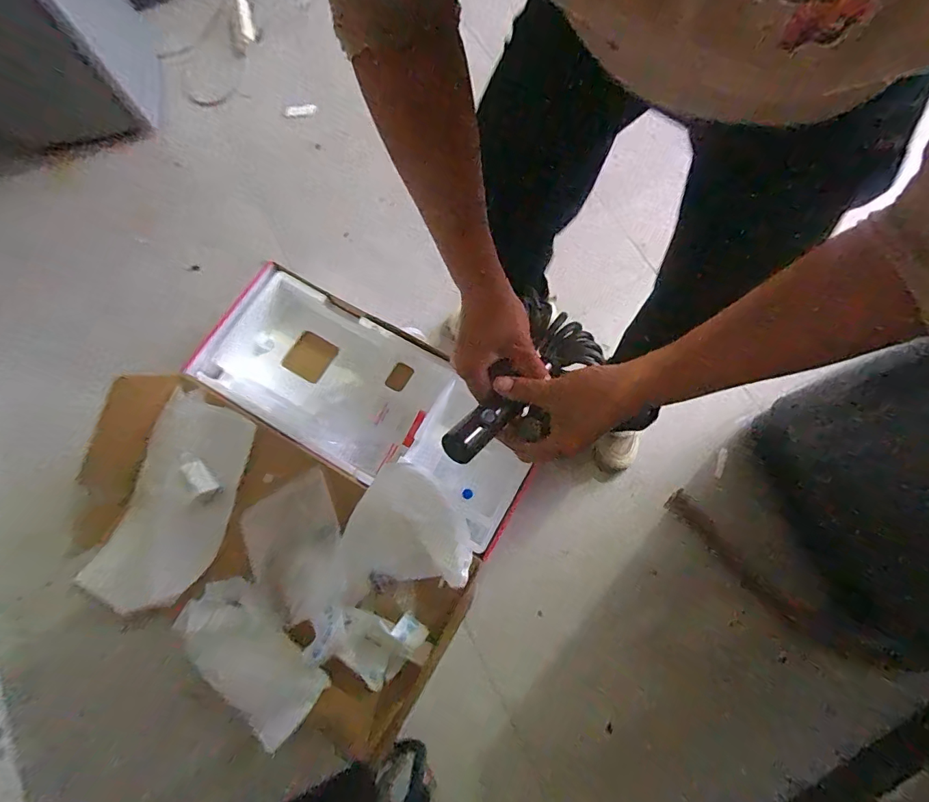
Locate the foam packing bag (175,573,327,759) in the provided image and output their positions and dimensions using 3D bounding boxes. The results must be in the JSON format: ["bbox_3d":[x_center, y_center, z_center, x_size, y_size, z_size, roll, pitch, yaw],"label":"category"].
[{"bbox_3d":[-0.369,0.429,0.777,0.281,0.050,0.141,38,76,10],"label":"foam packing bag"}]

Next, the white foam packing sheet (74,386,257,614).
[{"bbox_3d":[-0.534,0.177,0.833,0.160,0.095,0.368,13,73,3],"label":"white foam packing sheet"}]

